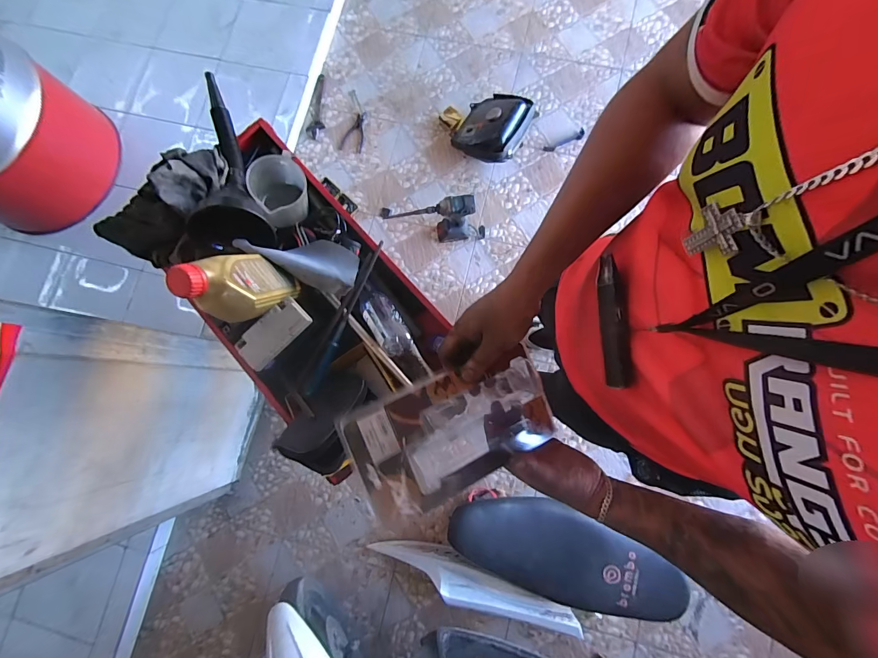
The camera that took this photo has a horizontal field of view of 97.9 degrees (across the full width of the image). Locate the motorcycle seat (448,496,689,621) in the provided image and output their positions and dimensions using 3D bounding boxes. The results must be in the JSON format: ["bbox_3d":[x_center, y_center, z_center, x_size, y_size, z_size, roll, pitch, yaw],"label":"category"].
[{"bbox_3d":[0.364,0.674,1.129,0.654,0.098,0.253,19,83,6],"label":"motorcycle seat"}]

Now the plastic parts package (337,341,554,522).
[{"bbox_3d":[0.018,0.114,0.444,0.234,0.032,0.124,-21,92,-21],"label":"plastic parts package"}]

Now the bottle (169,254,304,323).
[{"bbox_3d":[-0.303,-0.067,0.584,0.101,0.208,0.063,47,114,10],"label":"bottle"}]

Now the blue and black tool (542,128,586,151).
[{"bbox_3d":[0.490,-0.730,1.486,0.174,0.019,0.038,-27,81,-1],"label":"blue and black tool"}]

